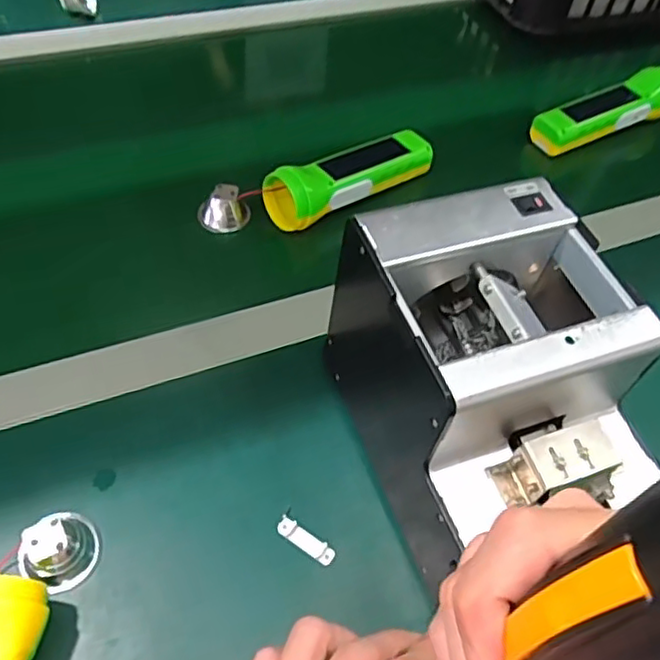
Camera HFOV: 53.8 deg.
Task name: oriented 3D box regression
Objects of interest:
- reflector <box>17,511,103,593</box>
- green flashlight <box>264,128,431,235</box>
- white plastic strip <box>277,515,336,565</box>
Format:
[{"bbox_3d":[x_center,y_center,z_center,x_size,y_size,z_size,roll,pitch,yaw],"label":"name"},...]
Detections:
[{"bbox_3d":[-0.148,0.120,0.358,0.037,0.033,0.039,3,52,-3],"label":"reflector"},{"bbox_3d":[0.018,-0.145,0.572,0.165,0.050,0.063,-32,63,-26],"label":"green flashlight"},{"bbox_3d":[-0.014,0.125,0.386,0.039,0.004,0.010,31,55,18],"label":"white plastic strip"}]

